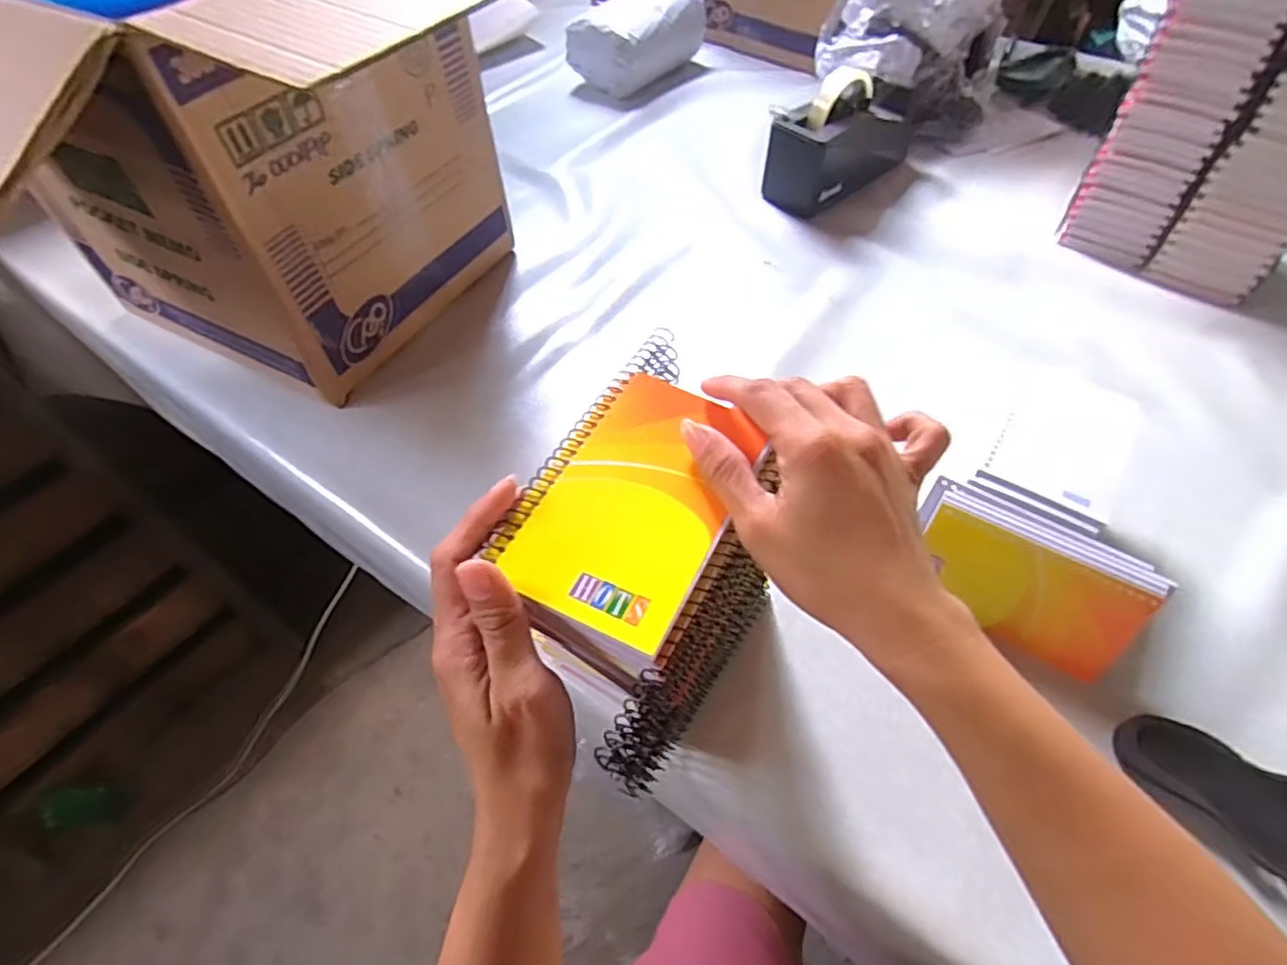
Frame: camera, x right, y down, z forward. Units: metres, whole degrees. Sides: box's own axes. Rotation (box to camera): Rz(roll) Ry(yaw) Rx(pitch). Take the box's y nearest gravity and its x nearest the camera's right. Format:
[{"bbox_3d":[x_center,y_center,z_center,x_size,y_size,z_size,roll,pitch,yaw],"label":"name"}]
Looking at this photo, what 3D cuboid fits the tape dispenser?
[{"bbox_3d":[0.242,-0.414,0.761,0.206,0.120,0.073,-35,60,-22],"label":"tape dispenser"}]

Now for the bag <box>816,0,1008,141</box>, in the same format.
[{"bbox_3d":[0.355,-0.602,0.818,0.217,0.247,0.276,19,56,16],"label":"bag"}]

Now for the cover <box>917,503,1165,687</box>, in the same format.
[{"bbox_3d":[0.247,0.073,0.423,0.129,0.078,0.005,26,35,20],"label":"cover"}]

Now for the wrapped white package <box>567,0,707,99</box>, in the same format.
[{"bbox_3d":[-0.006,-0.661,0.963,0.107,0.105,0.191,37,63,26],"label":"wrapped white package"}]

